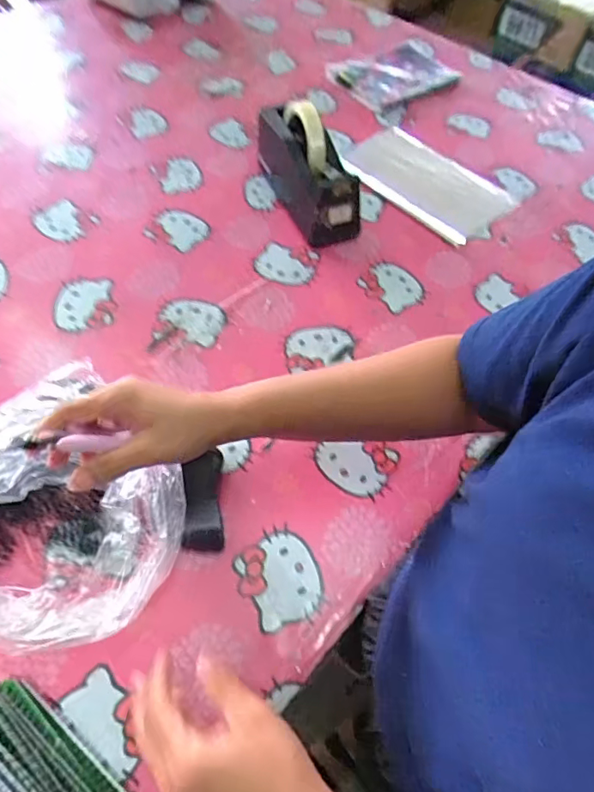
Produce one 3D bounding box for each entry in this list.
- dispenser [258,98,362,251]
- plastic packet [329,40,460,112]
[{"bbox_3d":[0.021,-0.320,0.699,0.089,0.124,0.199,-20,61,-16],"label":"dispenser"},{"bbox_3d":[0.183,-0.617,0.959,0.224,0.027,0.169,-38,67,-24],"label":"plastic packet"}]

